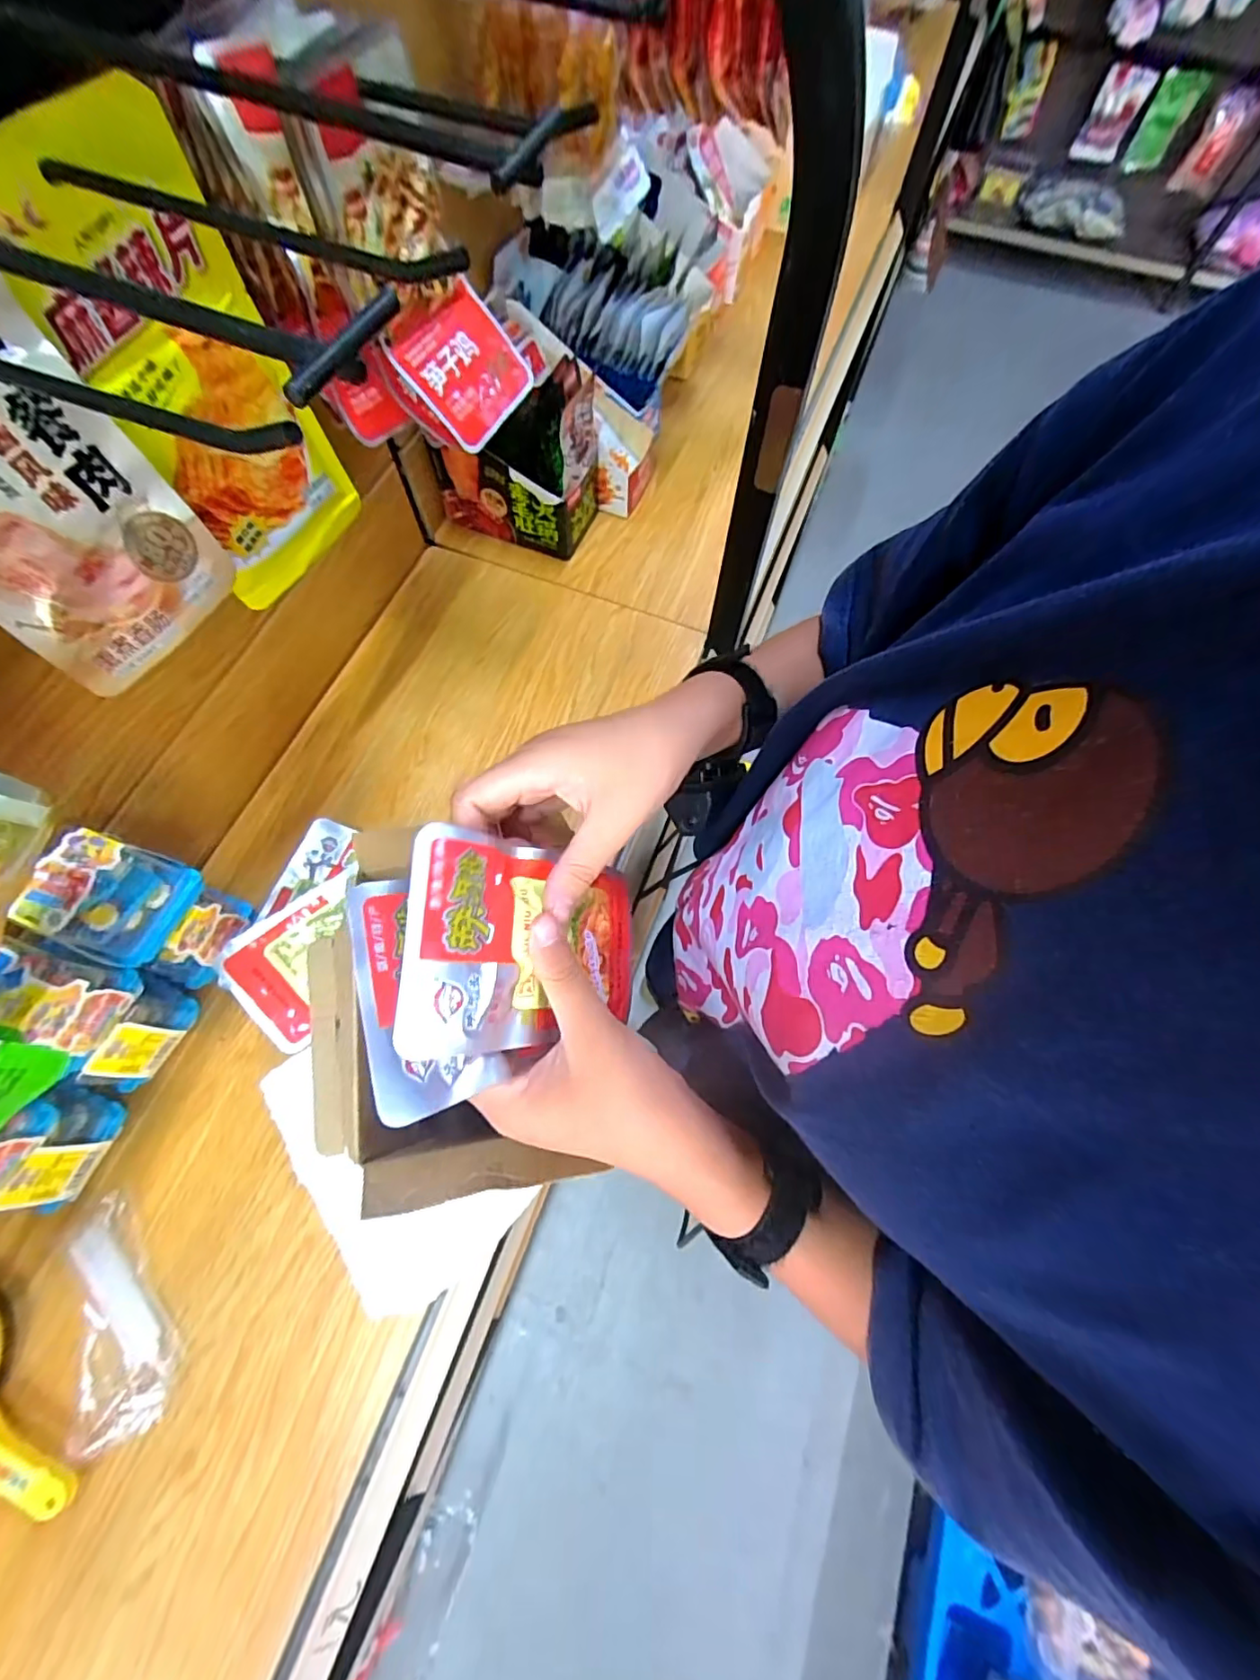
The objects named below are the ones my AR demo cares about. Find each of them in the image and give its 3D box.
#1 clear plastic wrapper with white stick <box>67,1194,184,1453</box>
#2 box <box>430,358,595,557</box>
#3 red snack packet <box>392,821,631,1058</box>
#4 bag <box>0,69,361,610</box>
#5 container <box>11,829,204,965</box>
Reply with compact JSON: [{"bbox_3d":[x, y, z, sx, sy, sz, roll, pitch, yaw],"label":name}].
[{"bbox_3d":[-0.316,0.291,0.353,0.053,0.016,0.127,-18,71,-9],"label":"clear plastic wrapper with white stick"},{"bbox_3d":[-0.110,-0.369,0.545,0.144,0.136,0.080,21,70,5],"label":"box"},{"bbox_3d":[-0.041,0.049,0.262,0.010,0.131,0.087,-10,72,37],"label":"red snack packet"},{"bbox_3d":[-0.217,-0.229,0.292,0.027,0.181,0.102,29,71,10],"label":"bag"},{"bbox_3d":[-0.325,0.036,0.356,0.044,0.061,0.068,20,70,7],"label":"container"}]

